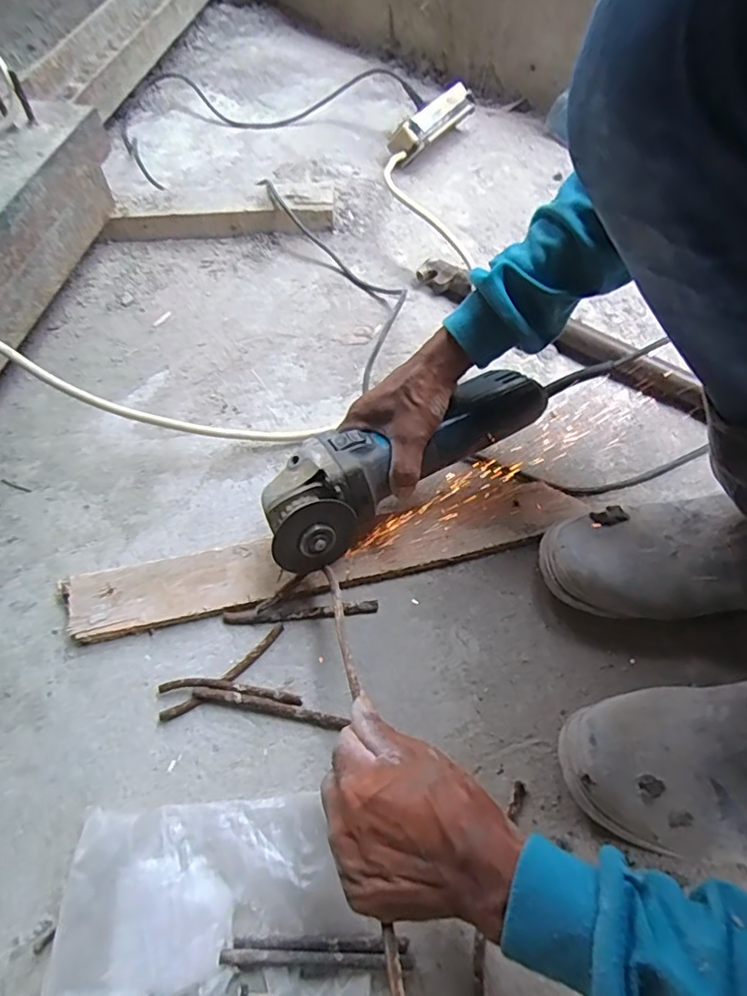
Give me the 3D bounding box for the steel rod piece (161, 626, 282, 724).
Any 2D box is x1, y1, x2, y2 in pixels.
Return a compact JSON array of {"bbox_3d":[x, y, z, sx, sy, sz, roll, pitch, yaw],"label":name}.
[{"bbox_3d":[-0.120,0.143,0.470,0.115,0.006,0.014,-36,63,-19],"label":"steel rod piece"}]

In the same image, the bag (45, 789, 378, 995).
[{"bbox_3d":[-0.105,0.282,0.361,0.195,0.033,0.166,-6,57,-2],"label":"bag"}]

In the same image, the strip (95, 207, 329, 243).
[{"bbox_3d":[-0.209,-0.370,0.792,0.299,0.043,0.024,-6,57,-2],"label":"strip"}]

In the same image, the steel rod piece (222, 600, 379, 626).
[{"bbox_3d":[-0.062,0.097,0.495,0.132,0.007,0.012,-5,57,-1],"label":"steel rod piece"}]

